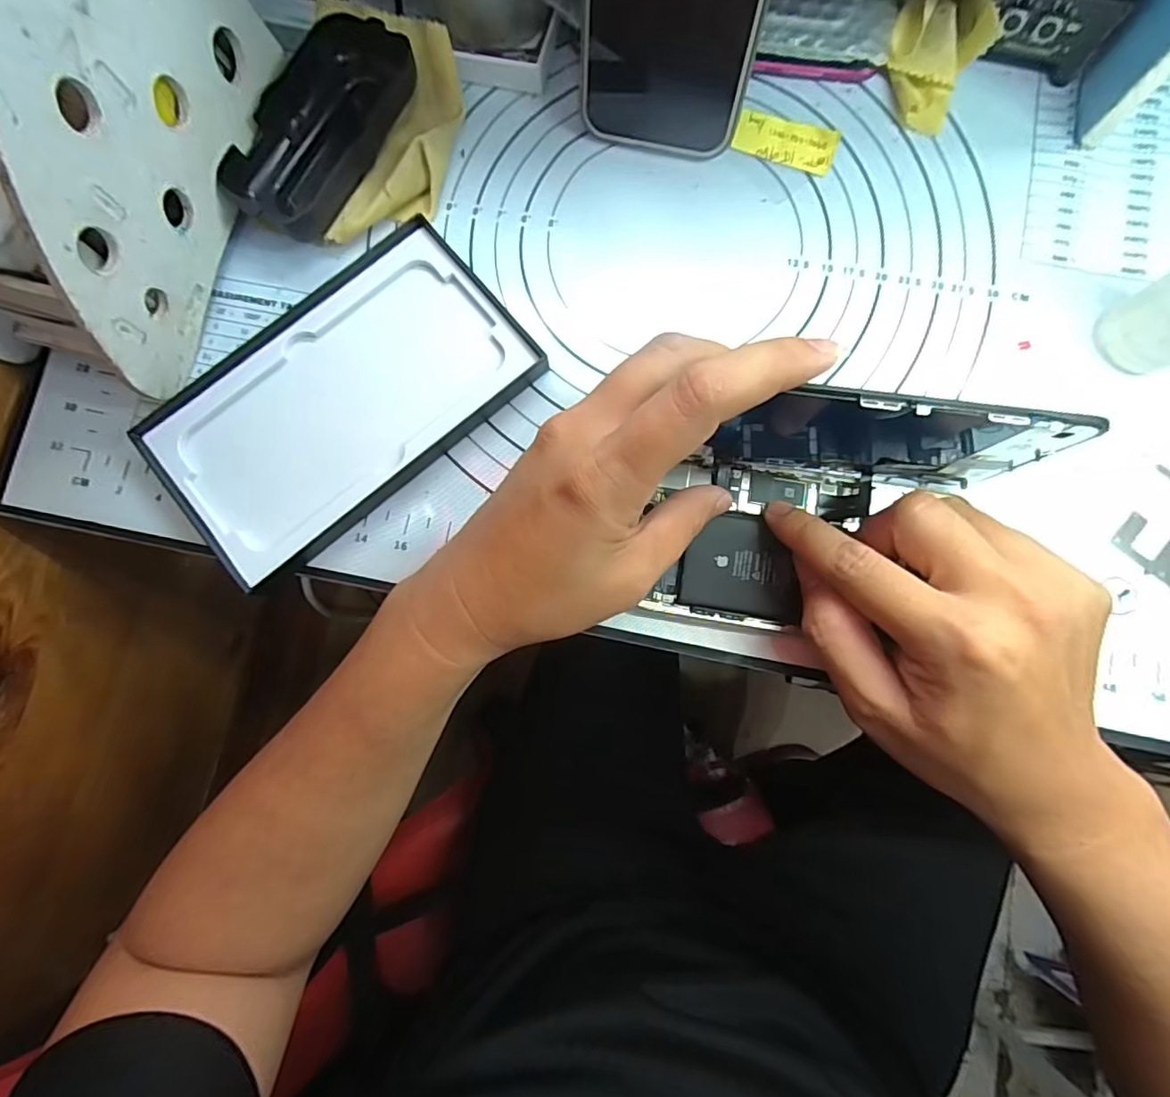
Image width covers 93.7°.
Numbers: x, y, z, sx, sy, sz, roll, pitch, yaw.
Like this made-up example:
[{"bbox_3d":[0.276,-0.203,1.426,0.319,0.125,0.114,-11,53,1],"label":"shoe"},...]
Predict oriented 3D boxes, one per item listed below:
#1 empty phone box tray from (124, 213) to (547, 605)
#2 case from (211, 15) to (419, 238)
[{"bbox_3d":[-0.113,-0.070,0.257,0.167,0.012,0.097,-41,83,-5],"label":"empty phone box tray"},{"bbox_3d":[-0.127,-0.204,0.267,0.050,0.022,0.102,28,83,5],"label":"case"}]

